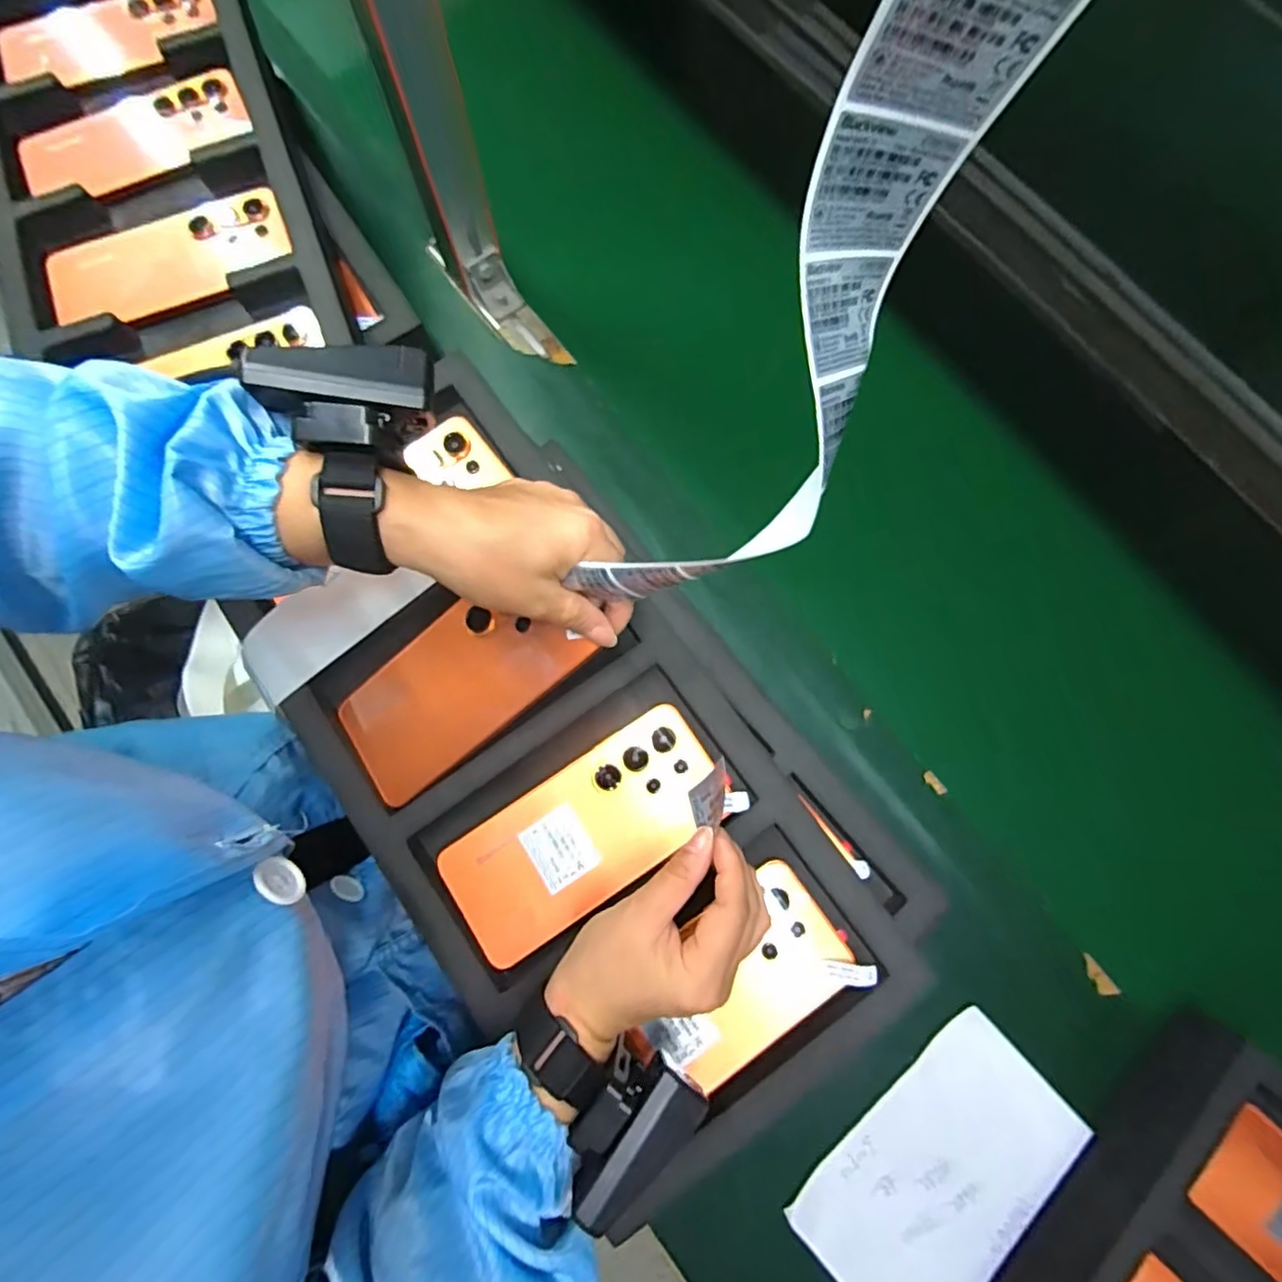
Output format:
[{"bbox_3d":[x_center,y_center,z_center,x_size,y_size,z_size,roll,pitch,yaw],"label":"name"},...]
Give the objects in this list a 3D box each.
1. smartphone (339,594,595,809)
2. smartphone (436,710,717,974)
[{"bbox_3d":[-0.109,0.027,0.361,0.150,0.012,0.077,-39,74,9],"label":"smartphone"},{"bbox_3d":[-0.032,0.113,0.363,0.167,0.009,0.078,-33,80,-8],"label":"smartphone"}]

